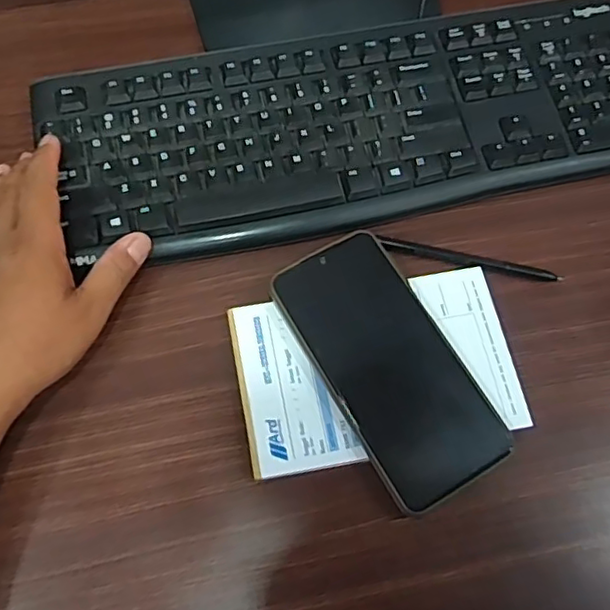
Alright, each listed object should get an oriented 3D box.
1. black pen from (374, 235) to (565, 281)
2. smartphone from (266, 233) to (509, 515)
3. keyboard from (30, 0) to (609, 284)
[{"bbox_3d":[0.109,-0.030,0.397,0.121,0.004,0.009,12,69,3],"label":"black pen"},{"bbox_3d":[0.050,0.035,0.365,0.077,0.014,0.162,-28,72,-12],"label":"smartphone"},{"bbox_3d":[0.043,-0.127,0.424,0.418,0.016,0.144,-11,70,-6],"label":"keyboard"}]

